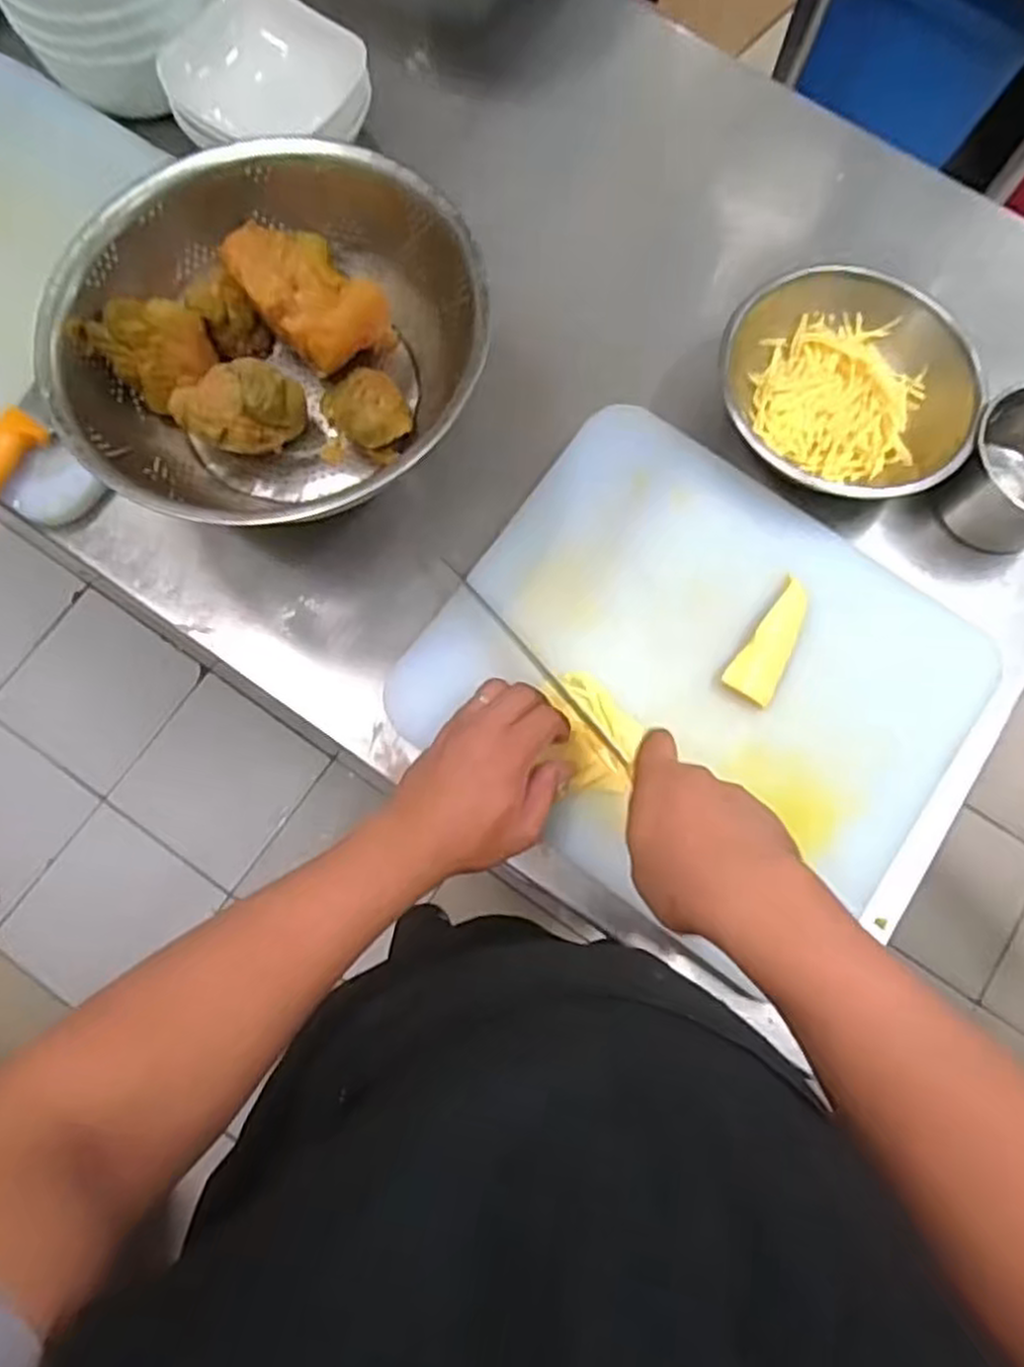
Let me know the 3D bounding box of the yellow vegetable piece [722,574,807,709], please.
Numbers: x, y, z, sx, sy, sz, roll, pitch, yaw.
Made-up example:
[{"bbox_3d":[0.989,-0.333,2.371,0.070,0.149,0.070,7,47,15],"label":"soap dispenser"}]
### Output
[{"bbox_3d":[0.208,-0.032,0.614,0.040,0.014,0.099,34,79,7],"label":"yellow vegetable piece"}]

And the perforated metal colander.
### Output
[{"bbox_3d":[-0.185,-0.266,0.575,0.286,0.097,0.241,-26,79,-6],"label":"perforated metal colander"}]

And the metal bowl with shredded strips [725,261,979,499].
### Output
[{"bbox_3d":[0.284,-0.255,0.651,0.209,0.078,0.170,19,78,4],"label":"metal bowl with shredded strips"}]

